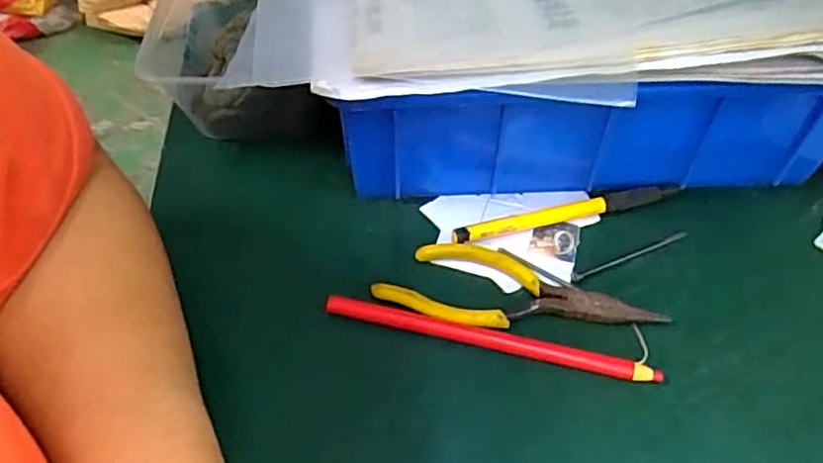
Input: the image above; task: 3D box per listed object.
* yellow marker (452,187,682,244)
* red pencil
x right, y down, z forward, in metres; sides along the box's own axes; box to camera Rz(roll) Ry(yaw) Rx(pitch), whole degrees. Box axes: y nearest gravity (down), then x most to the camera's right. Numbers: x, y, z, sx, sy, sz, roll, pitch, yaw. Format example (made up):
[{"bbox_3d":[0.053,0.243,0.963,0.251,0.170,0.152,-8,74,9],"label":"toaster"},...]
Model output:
[{"bbox_3d":[0.088,-0.010,0.354,0.131,0.010,0.010,-12,52,-10],"label":"yellow marker"},{"bbox_3d":[0.037,0.052,0.308,0.160,0.010,0.009,12,52,9],"label":"red pencil"}]

